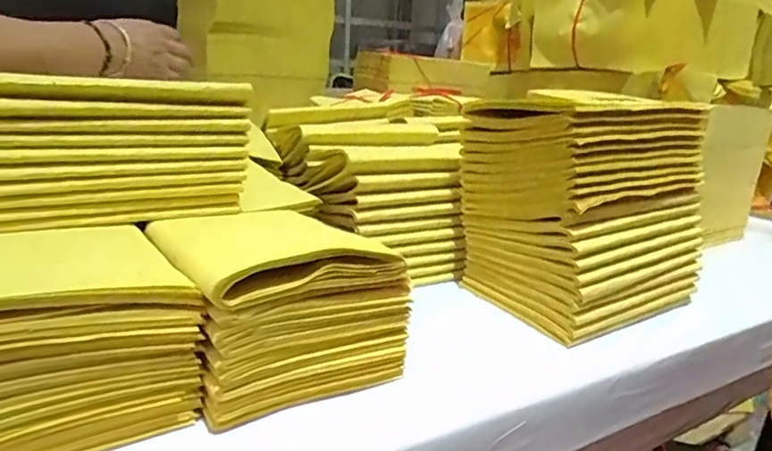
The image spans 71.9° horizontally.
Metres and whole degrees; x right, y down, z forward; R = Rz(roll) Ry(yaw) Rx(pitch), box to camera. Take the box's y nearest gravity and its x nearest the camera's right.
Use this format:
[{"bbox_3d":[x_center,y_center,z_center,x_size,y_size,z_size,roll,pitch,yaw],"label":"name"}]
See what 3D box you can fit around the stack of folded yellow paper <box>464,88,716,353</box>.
[{"bbox_3d":[0.161,-0.022,0.440,0.170,0.160,0.133,-8,19,-32],"label":"stack of folded yellow paper"}]

